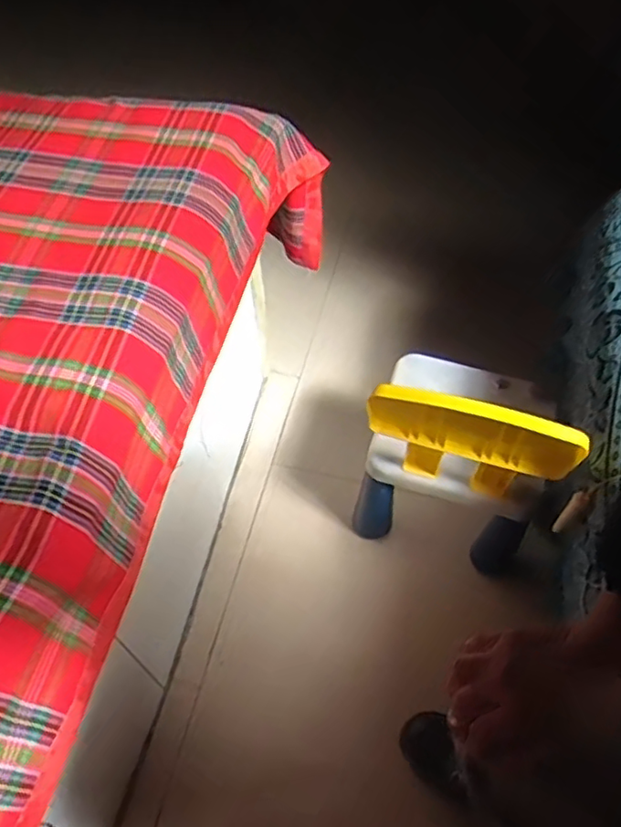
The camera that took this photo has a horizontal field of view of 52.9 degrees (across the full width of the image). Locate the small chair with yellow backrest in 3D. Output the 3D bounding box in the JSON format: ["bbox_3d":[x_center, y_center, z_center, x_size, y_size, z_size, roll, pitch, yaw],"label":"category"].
[{"bbox_3d":[0.228,0.018,0.906,0.257,0.407,0.237,14,54,12],"label":"small chair with yellow backrest"}]

